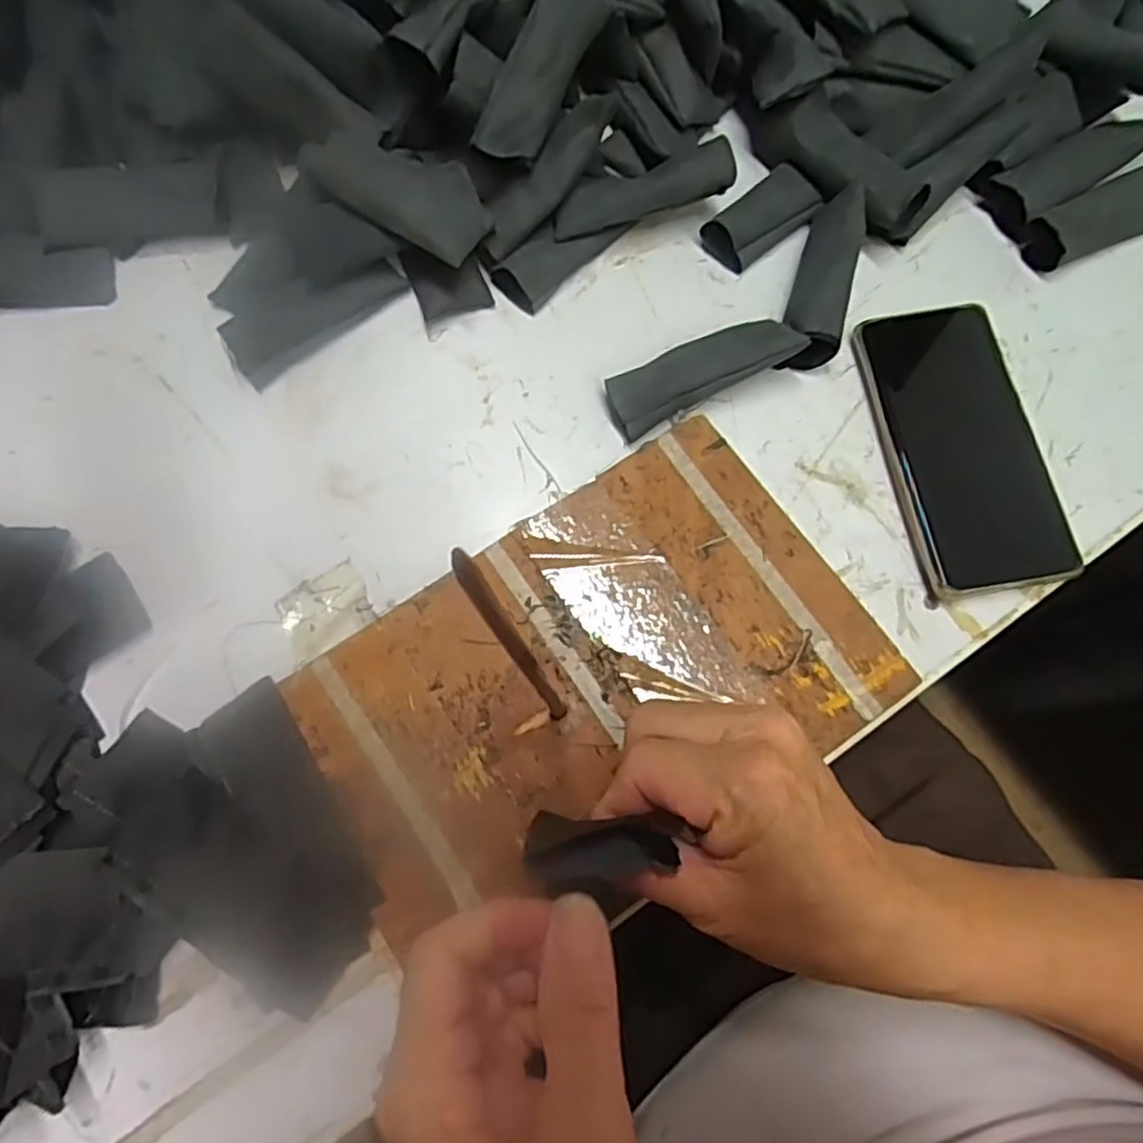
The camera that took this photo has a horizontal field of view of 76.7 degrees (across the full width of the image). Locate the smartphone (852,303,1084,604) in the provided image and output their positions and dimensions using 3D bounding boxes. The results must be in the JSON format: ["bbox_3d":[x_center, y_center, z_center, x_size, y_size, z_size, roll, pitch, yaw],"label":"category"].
[{"bbox_3d":[0.205,-0.067,0.383,0.077,0.015,0.159,-11,75,-3],"label":"smartphone"}]

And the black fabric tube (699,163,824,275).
[{"bbox_3d":[0.111,-0.206,0.420,0.068,0.021,0.033,-40,78,-10],"label":"black fabric tube"}]

